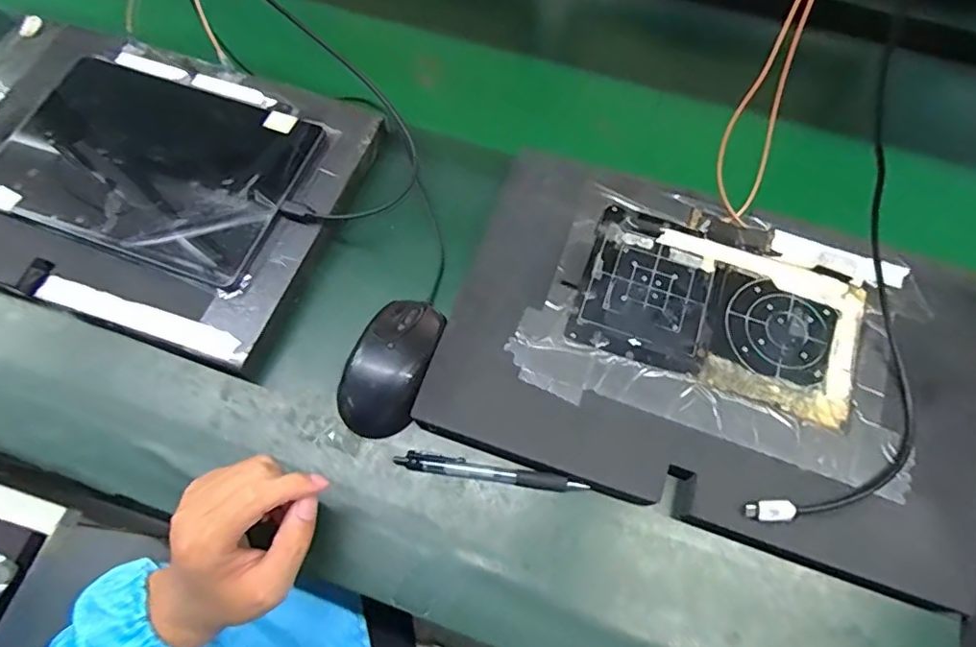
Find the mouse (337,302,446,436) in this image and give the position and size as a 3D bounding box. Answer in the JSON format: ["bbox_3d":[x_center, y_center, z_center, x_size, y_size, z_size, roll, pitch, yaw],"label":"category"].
[{"bbox_3d":[-0.075,0.033,0.435,0.058,0.032,0.106,18,67,7],"label":"mouse"}]

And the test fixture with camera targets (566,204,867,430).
[{"bbox_3d":[0.180,-0.017,0.438,0.208,0.006,0.138,19,67,8],"label":"test fixture with camera targets"}]

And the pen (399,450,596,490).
[{"bbox_3d":[0.002,0.109,0.410,0.137,0.012,0.012,7,66,2],"label":"pen"}]

